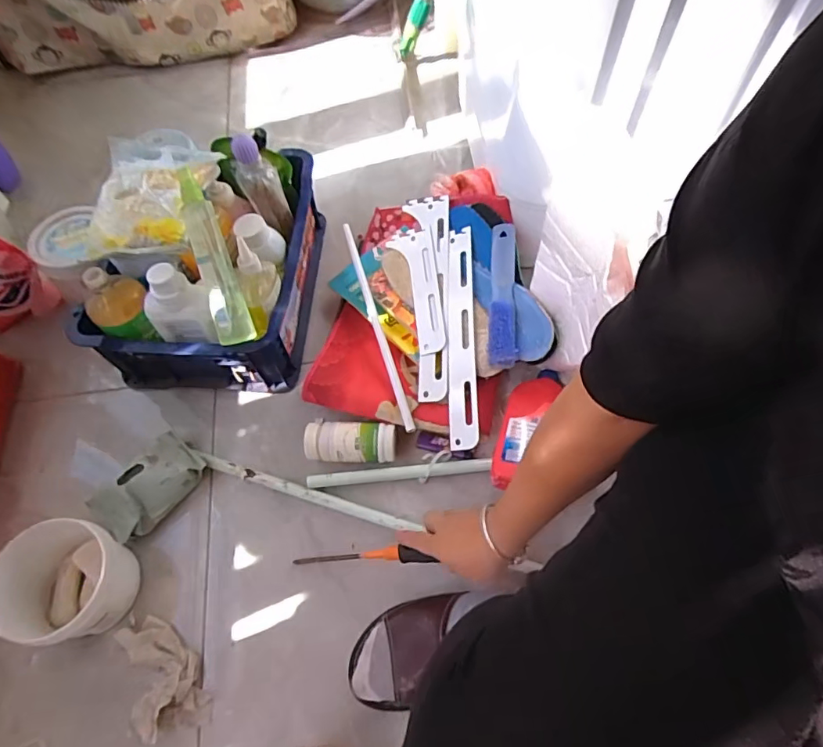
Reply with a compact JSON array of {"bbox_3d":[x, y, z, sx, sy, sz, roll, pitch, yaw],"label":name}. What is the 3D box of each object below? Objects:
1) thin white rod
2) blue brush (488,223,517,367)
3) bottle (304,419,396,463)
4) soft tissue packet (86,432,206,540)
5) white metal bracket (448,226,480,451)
[{"bbox_3d":[-0.053,-0.082,0.751,0.016,0.010,0.363,-16,62,-6],"label":"thin white rod"},{"bbox_3d":[0.122,-0.110,0.701,0.036,0.042,0.200,2,62,4],"label":"blue brush"},{"bbox_3d":[-0.081,0.090,0.693,0.121,0.044,0.057,3,62,4],"label":"bottle"},{"bbox_3d":[-0.344,0.146,0.674,0.078,0.062,0.132,37,69,20],"label":"soft tissue packet"},{"bbox_3d":[0.070,-0.058,0.716,0.036,0.009,0.320,-4,70,11],"label":"white metal bracket"}]

